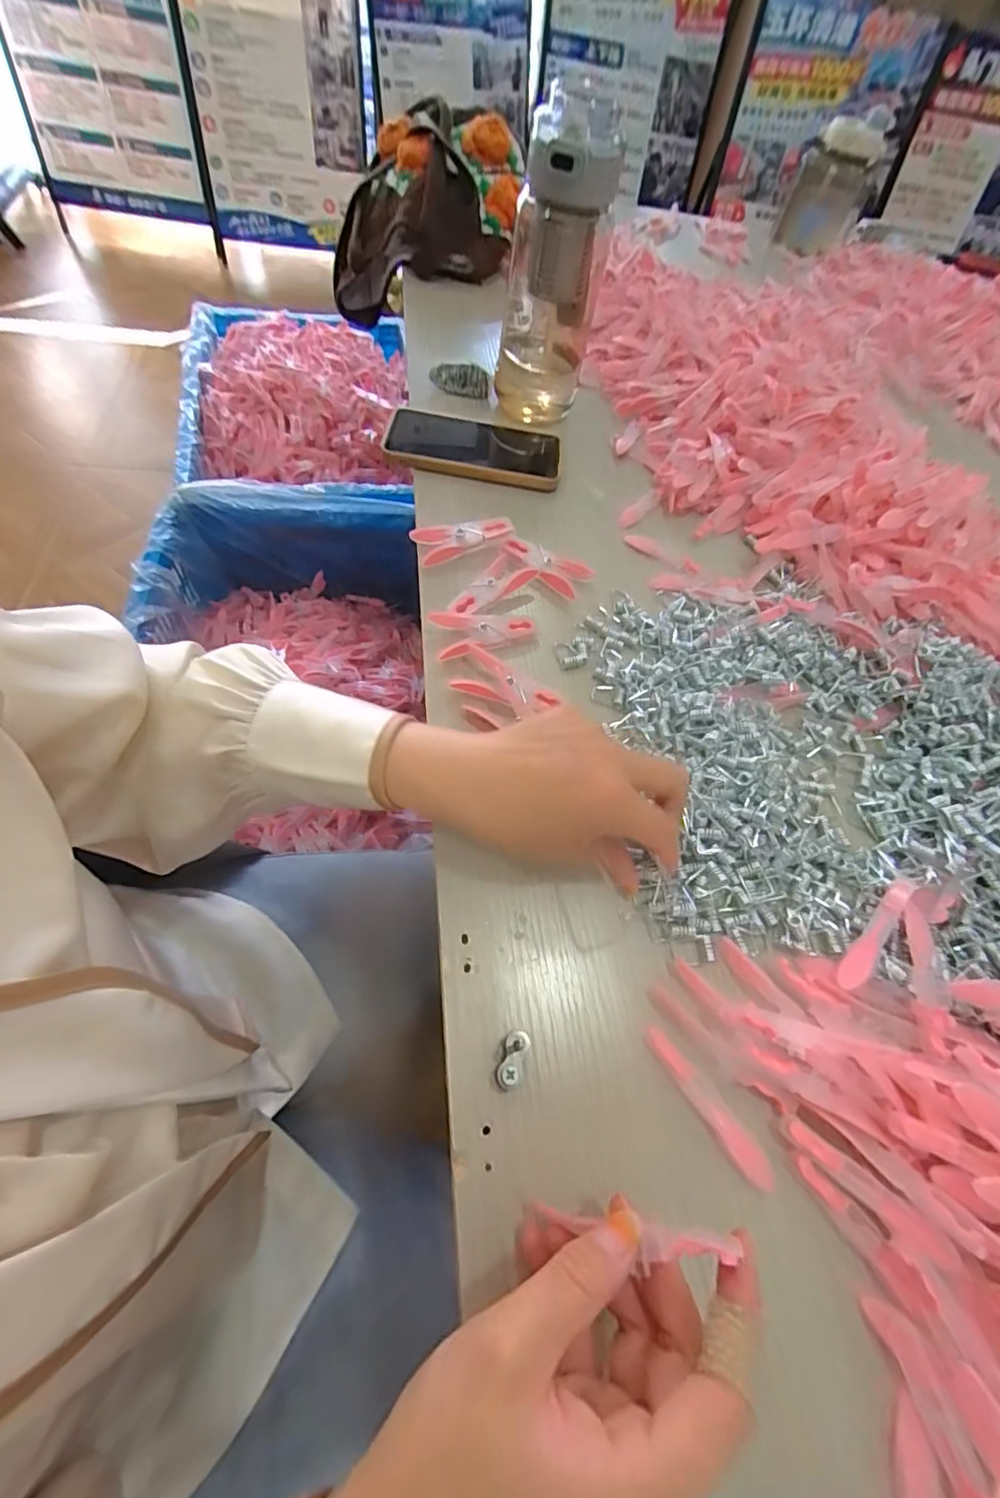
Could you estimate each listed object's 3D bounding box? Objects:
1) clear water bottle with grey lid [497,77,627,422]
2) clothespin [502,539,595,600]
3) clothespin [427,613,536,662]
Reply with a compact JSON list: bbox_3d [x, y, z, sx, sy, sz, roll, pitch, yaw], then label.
[{"bbox_3d":[0.045,-0.406,0.466,0.082,0.203,0.090,10,59,-3],"label":"clear water bottle with grey lid"},{"bbox_3d":[0.036,-0.145,0.429,0.073,0.015,0.034,24,59,-4],"label":"clothespin"},{"bbox_3d":[-0.010,-0.083,0.380,0.072,0.008,0.032,-11,75,-17],"label":"clothespin"}]

